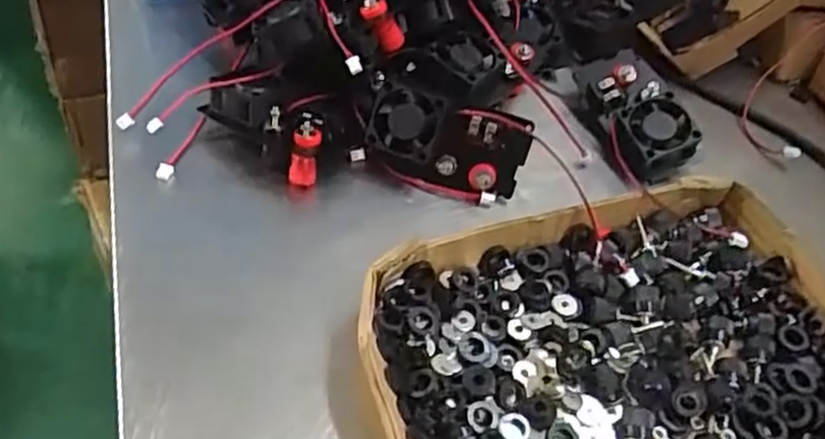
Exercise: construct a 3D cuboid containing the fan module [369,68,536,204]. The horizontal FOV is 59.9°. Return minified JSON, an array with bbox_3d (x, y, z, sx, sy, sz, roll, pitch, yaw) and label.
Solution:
[{"bbox_3d":[0.016,-0.044,0.418,0.096,0.056,0.025,20,22,2],"label":"fan module"}]

